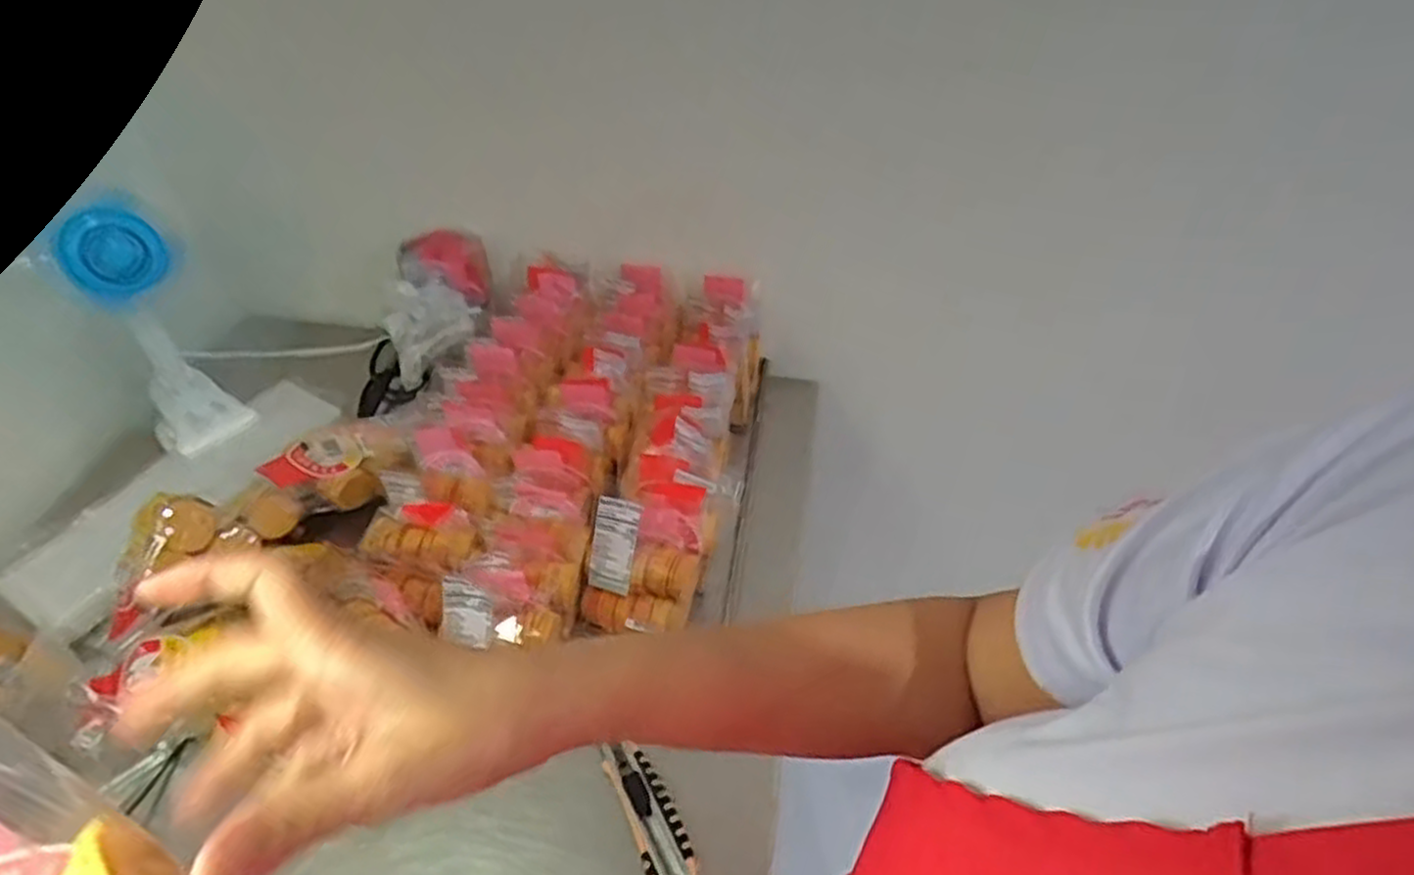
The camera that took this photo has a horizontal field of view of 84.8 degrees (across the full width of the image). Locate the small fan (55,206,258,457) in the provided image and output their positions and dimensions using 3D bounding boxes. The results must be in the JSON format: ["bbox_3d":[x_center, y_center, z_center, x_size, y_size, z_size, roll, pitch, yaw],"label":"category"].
[{"bbox_3d":[-0.521,-0.102,0.724,0.085,0.229,0.094,-33,54,-28],"label":"small fan"}]

